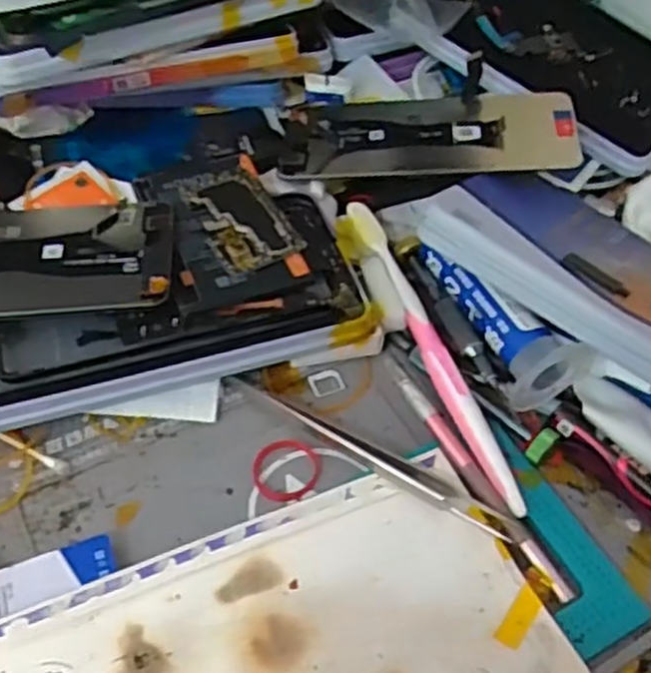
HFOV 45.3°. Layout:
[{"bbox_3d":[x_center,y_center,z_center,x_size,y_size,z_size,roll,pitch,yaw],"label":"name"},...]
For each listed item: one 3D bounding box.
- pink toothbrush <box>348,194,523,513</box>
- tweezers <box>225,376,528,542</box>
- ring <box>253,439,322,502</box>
[{"bbox_3d":[0.050,0.002,0.379,0.012,0.019,0.181,-15,54,-16],"label":"pink toothbrush"},{"bbox_3d":[0.019,0.049,0.350,0.148,0.009,0.015,32,55,19],"label":"tweezers"},{"bbox_3d":[-0.017,0.060,0.353,0.031,0.004,0.029,2,51,-3],"label":"ring"}]

